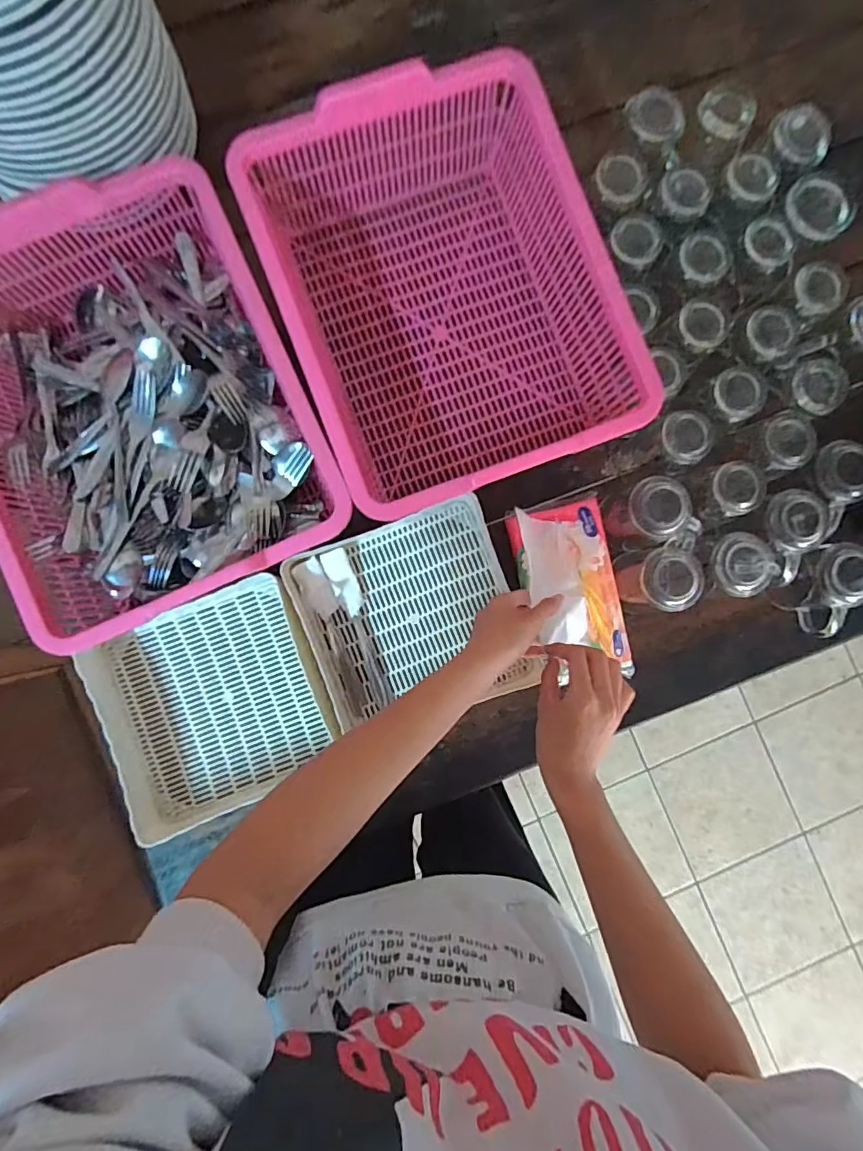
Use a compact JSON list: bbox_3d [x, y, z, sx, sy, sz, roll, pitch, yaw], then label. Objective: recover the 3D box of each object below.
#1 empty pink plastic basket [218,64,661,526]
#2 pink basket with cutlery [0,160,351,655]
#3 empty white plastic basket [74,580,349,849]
[{"bbox_3d":[0.008,-0.277,0.532,0.296,0.118,0.388,-21,88,-3],"label":"empty pink plastic basket"},{"bbox_3d":[-0.288,-0.162,0.513,0.308,0.099,0.391,-24,89,-3],"label":"pink basket with cutlery"},{"bbox_3d":[-0.223,0.134,0.531,0.221,0.064,0.218,-23,89,-3],"label":"empty white plastic basket"}]

